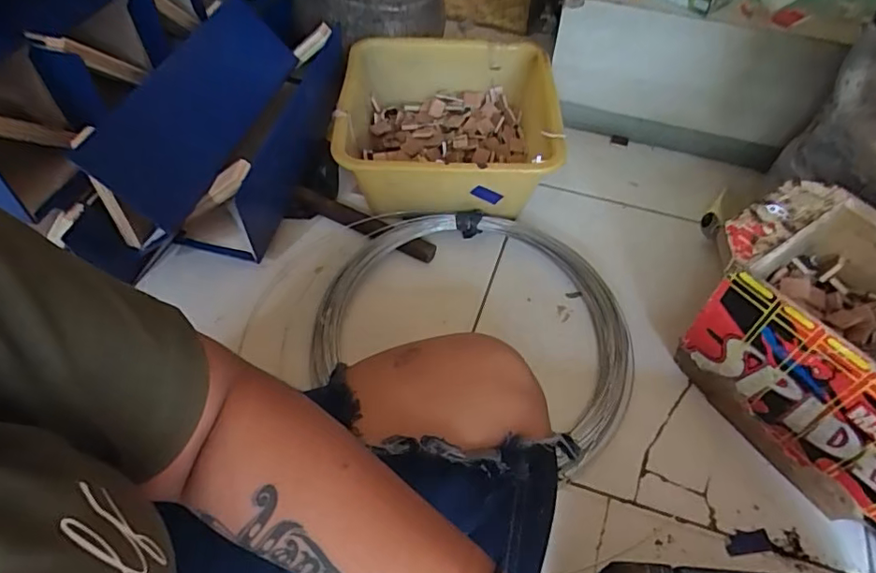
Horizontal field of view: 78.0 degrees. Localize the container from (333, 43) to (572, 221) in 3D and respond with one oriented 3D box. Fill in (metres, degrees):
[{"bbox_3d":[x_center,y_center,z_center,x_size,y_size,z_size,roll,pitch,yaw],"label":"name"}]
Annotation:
[{"bbox_3d":[0.022,-0.201,0.725,0.285,0.127,0.261,1,53,0],"label":"container"}]

